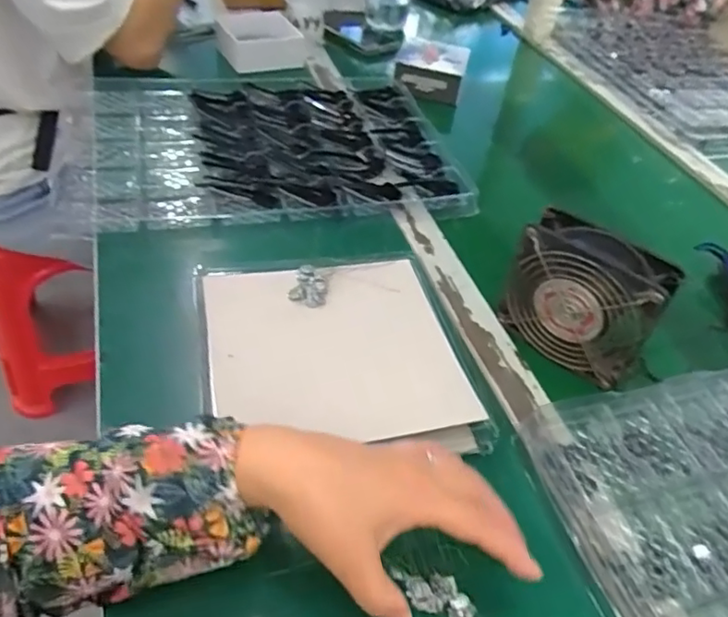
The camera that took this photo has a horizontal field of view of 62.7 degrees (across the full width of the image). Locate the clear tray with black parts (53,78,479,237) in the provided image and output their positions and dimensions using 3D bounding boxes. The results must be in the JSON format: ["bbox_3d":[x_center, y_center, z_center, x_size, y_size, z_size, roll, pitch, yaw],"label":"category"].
[{"bbox_3d":[-0.114,-0.197,0.707,0.426,0.023,0.302,-5,45,-13],"label":"clear tray with black parts"}]

